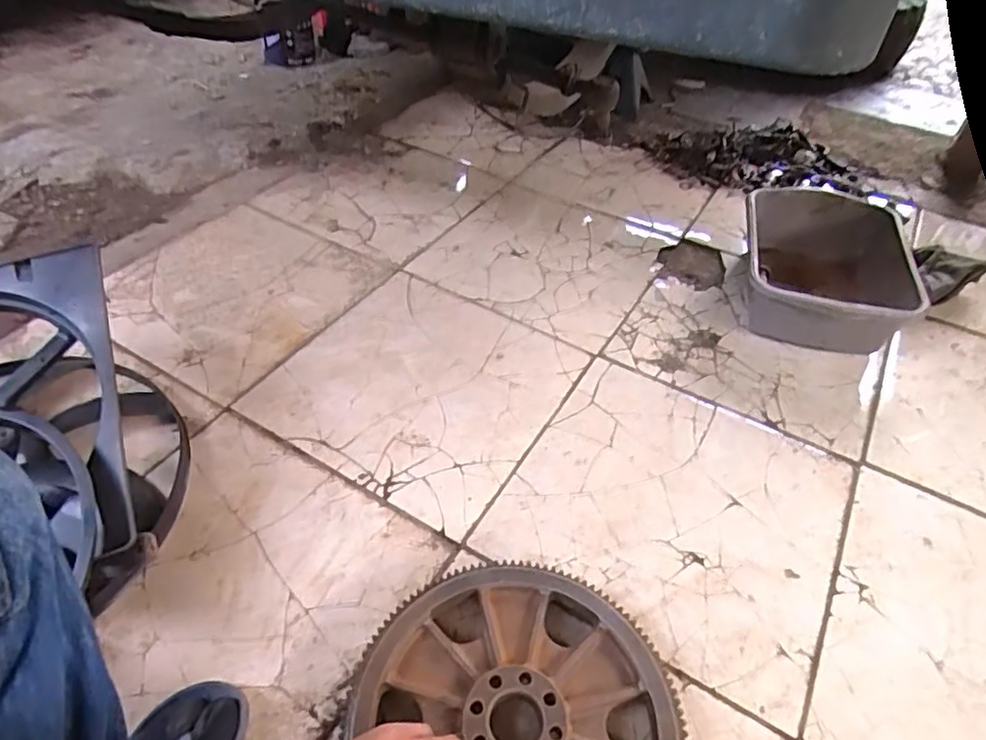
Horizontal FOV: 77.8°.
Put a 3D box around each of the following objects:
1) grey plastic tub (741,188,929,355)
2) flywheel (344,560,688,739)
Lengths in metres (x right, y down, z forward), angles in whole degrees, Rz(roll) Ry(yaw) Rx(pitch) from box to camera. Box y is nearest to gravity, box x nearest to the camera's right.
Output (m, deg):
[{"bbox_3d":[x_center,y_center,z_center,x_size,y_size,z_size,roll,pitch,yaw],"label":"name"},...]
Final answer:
[{"bbox_3d":[0.573,-0.173,1.057,0.281,0.125,0.326,13,48,12],"label":"grey plastic tub"},{"bbox_3d":[0.033,0.342,0.598,0.287,0.062,0.300,-22,50,-20],"label":"flywheel"}]

